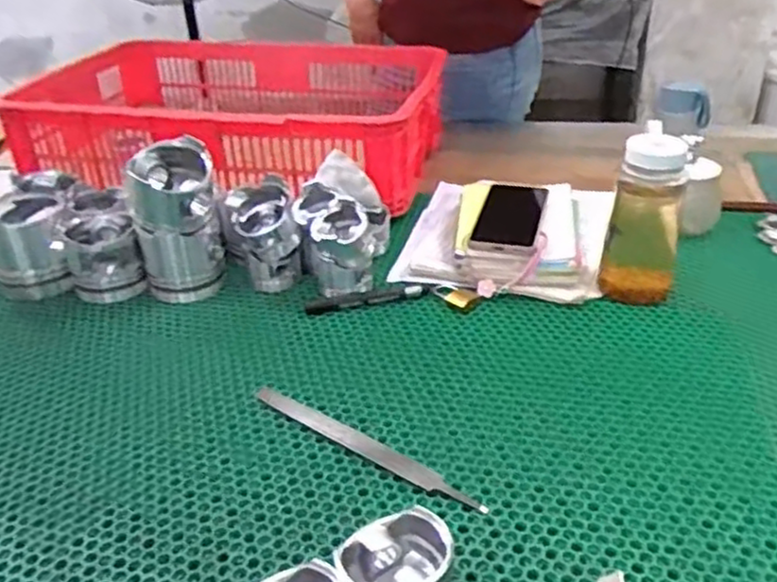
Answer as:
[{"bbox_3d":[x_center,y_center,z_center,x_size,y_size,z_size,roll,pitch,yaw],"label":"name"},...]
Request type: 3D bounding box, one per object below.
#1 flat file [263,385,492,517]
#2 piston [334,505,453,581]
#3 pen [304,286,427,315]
[{"bbox_3d":[-0.024,0.131,0.630,0.245,0.005,0.023,21,37,34],"label":"flat file"},{"bbox_3d":[0.005,0.186,0.482,0.071,0.061,0.069,-1,30,1],"label":"piston"},{"bbox_3d":[-0.026,0.009,0.827,0.136,0.011,0.020,-6,30,-7],"label":"pen"}]

